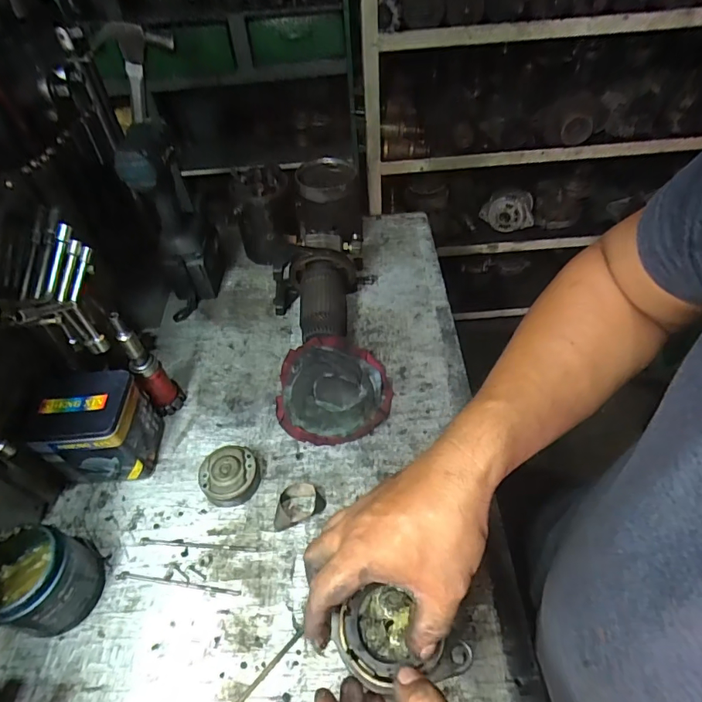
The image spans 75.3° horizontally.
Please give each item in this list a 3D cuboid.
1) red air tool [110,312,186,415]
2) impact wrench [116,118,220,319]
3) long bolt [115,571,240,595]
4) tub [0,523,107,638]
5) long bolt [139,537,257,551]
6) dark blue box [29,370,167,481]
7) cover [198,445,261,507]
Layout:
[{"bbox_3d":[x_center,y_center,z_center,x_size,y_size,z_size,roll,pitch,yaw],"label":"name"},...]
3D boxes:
[{"bbox_3d":[-0.276,0.017,0.618,0.044,0.182,0.051,-29,55,-21],"label":"red air tool"},{"bbox_3d":[-0.286,-0.213,0.746,0.086,0.308,0.151,-10,49,-4],"label":"impact wrench"},{"bbox_3d":[-0.197,0.265,0.516,0.146,0.004,0.008,5,50,7],"label":"long bolt"},{"bbox_3d":[-0.327,0.237,0.481,0.098,0.093,0.093,-1,50,1],"label":"tub"},{"bbox_3d":[-0.183,0.232,0.544,0.141,0.004,0.007,3,50,4],"label":"long bolt"},{"bbox_3d":[-0.320,0.099,0.585,0.107,0.123,0.096,-2,50,0],"label":"dark blue box"},{"bbox_3d":[-0.155,0.160,0.585,0.071,0.035,0.065,-1,50,1],"label":"cover"}]

